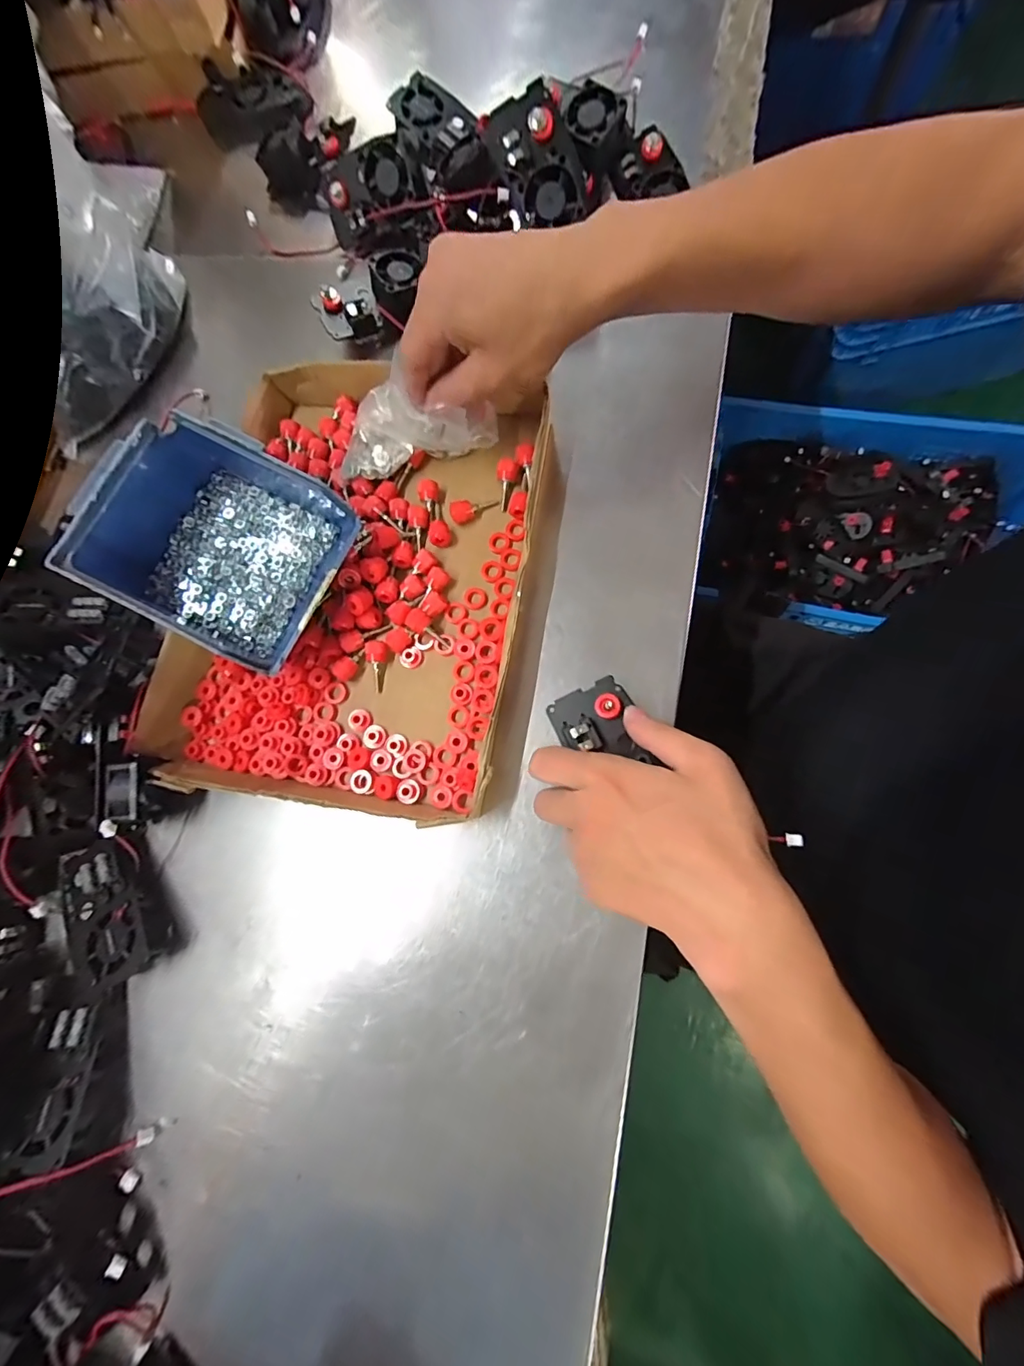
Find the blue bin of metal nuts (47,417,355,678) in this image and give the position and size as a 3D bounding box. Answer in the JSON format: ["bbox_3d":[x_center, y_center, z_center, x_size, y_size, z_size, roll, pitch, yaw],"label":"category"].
[{"bbox_3d":[-0.188,-0.090,0.312,0.149,0.079,0.122,25,84,7],"label":"blue bin of metal nuts"}]

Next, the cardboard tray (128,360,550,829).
[{"bbox_3d":[-0.111,-0.082,0.341,0.256,0.038,0.329,8,80,9],"label":"cardboard tray"}]

